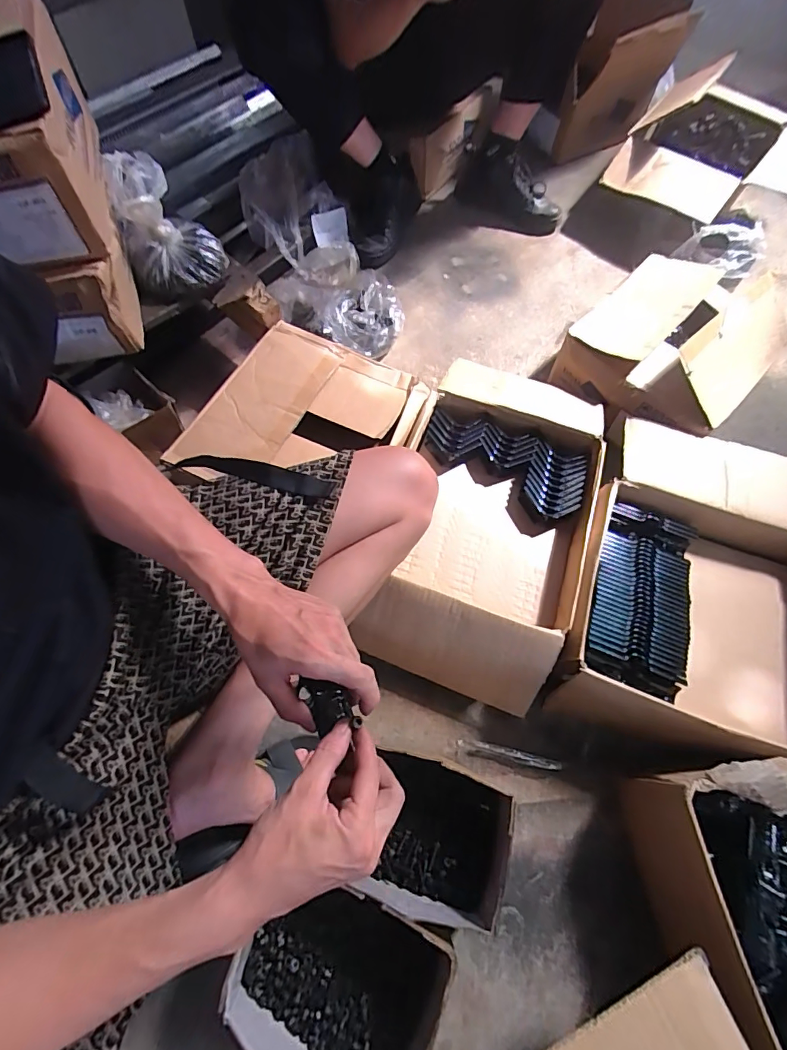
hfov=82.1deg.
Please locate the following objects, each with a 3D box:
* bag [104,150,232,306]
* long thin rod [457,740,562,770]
[{"bbox_3d":[-0.339,-0.438,0.671,0.142,0.145,0.121,-20,68,-10],"label":"bag"},{"bbox_3d":[0.156,0.311,0.615,0.133,0.010,0.013,10,64,11],"label":"long thin rod"}]

